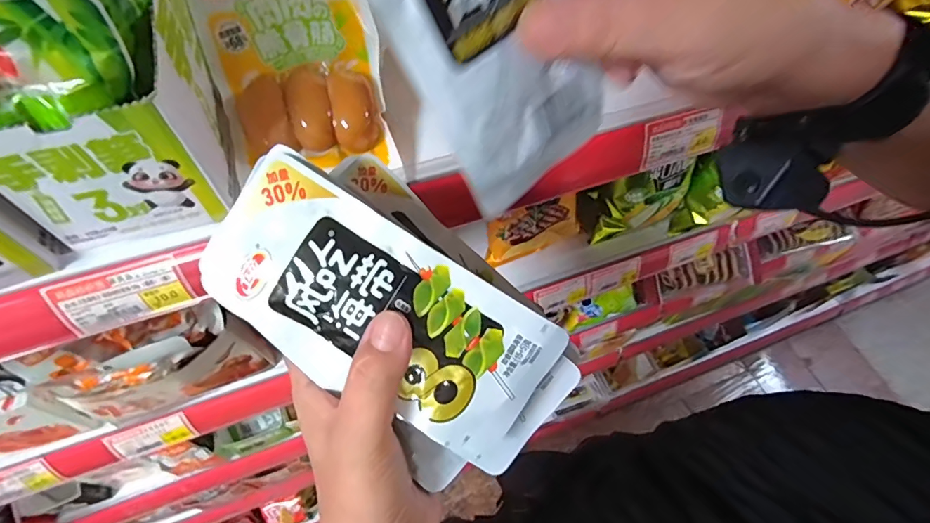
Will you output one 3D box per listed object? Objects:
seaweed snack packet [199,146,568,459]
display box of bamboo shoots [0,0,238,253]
[{"bbox_3d":[-0.034,0.023,0.199,0.150,0.011,0.072,33,92,-6],"label":"seaweed snack packet"},{"bbox_3d":[-0.199,-0.111,0.240,0.106,0.168,0.111,-15,61,-10],"label":"display box of bamboo shoots"}]

